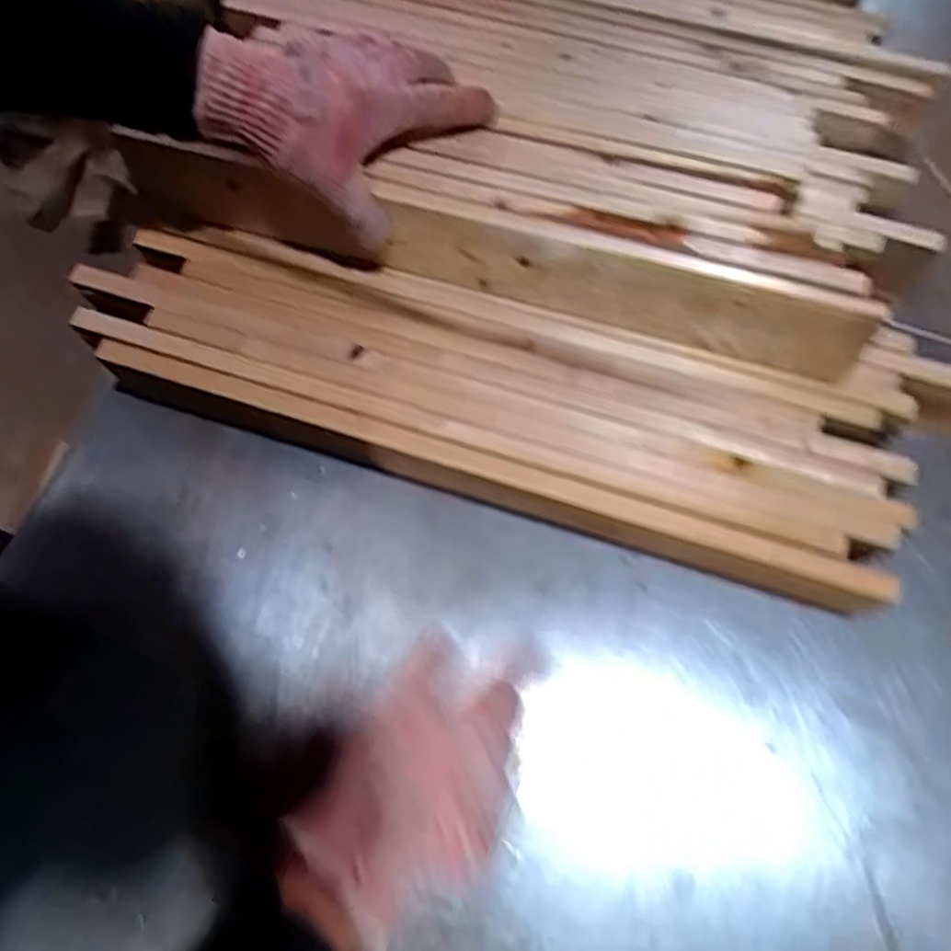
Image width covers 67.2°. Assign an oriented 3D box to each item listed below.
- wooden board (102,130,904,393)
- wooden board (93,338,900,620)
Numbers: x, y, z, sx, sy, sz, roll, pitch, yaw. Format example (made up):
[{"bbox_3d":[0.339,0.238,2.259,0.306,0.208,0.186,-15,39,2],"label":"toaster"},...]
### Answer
[{"bbox_3d":[-0.004,-0.148,0.469,0.503,0.065,0.027,16,62,8],"label":"wooden board"},{"bbox_3d":[-0.003,0.000,0.471,0.517,0.065,0.017,17,62,9],"label":"wooden board"}]

